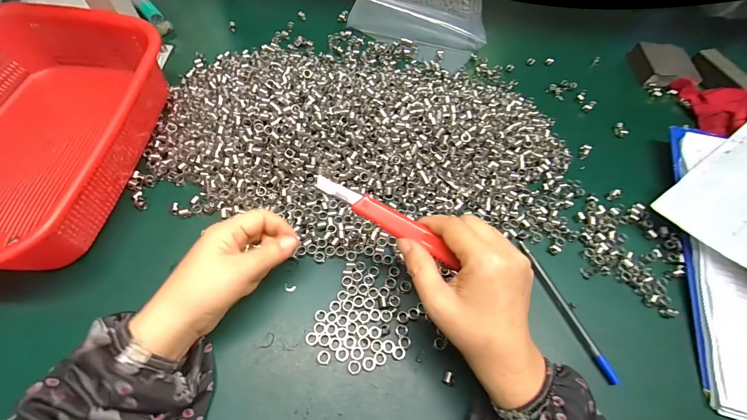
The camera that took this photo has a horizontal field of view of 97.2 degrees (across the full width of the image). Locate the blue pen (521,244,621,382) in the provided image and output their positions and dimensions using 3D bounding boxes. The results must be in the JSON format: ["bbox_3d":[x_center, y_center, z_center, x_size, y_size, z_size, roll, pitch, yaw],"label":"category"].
[{"bbox_3d":[0.182,0.092,0.315,0.011,0.009,0.140,-19,64,-14],"label":"blue pen"}]

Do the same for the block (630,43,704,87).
[{"bbox_3d":[0.444,-0.219,0.503,0.076,0.026,0.081,3,59,-3],"label":"block"}]

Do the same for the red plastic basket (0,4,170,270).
[{"bbox_3d":[-0.334,-0.082,0.327,0.211,0.083,0.262,3,60,-2],"label":"red plastic basket"}]

